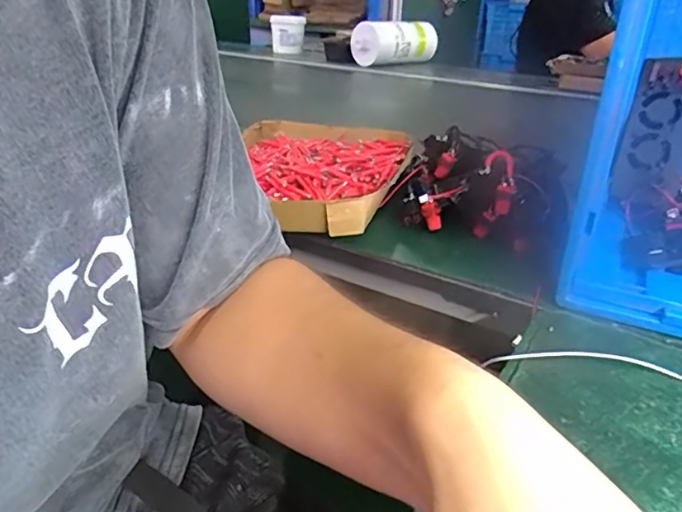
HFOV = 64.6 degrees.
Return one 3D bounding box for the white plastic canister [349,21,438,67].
[{"bbox_3d":[0.177,-0.700,1.770,0.321,0.123,0.135,-20,34,-37],"label":"white plastic canister"}]

